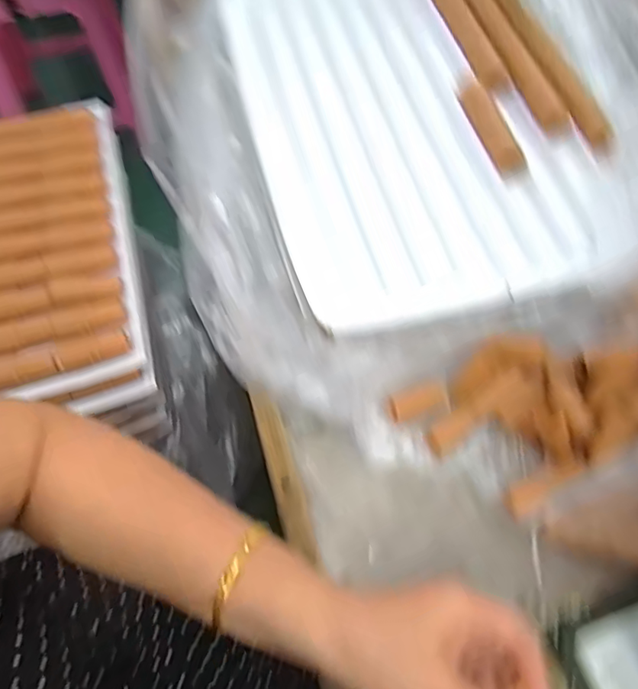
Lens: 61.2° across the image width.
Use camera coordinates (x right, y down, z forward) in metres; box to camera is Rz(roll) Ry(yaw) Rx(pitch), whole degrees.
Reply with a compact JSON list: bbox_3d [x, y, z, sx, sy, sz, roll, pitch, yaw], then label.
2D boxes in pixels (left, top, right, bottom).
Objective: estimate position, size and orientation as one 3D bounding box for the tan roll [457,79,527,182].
[{"bbox_3d":[0.158,-0.196,0.494,0.023,0.023,0.107,-14,64,-6],"label":"tan roll"}]

